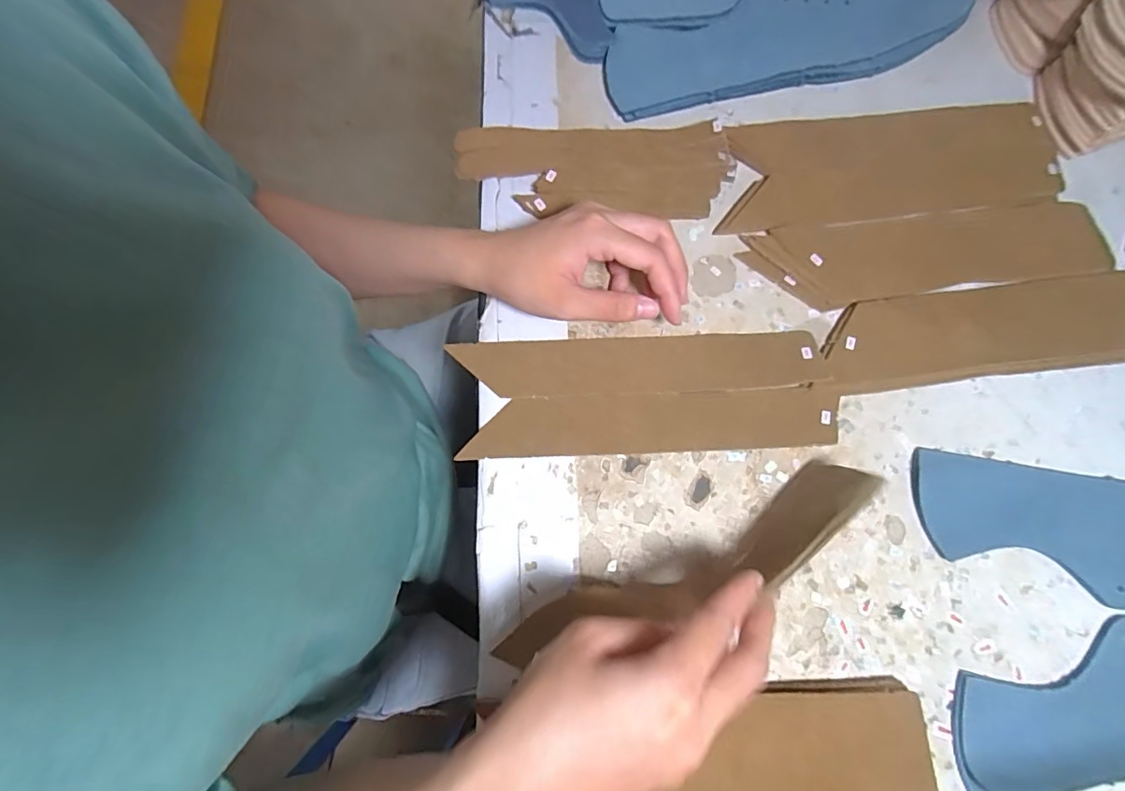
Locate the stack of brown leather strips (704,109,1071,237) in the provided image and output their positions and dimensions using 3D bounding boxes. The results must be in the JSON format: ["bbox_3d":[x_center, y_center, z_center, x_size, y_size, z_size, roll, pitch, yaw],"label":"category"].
[{"bbox_3d":[0.236,-0.165,0.376,0.241,0.005,0.089,-5,77,-2],"label":"stack of brown leather strips"}]

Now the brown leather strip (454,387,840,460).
[{"bbox_3d":[0.059,0.018,0.335,0.233,0.004,0.039,-2,77,-1],"label":"brown leather strip"}]

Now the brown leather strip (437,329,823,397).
[{"bbox_3d":[0.049,-0.021,0.343,0.230,0.006,0.039,-2,77,-1],"label":"brown leather strip"}]

